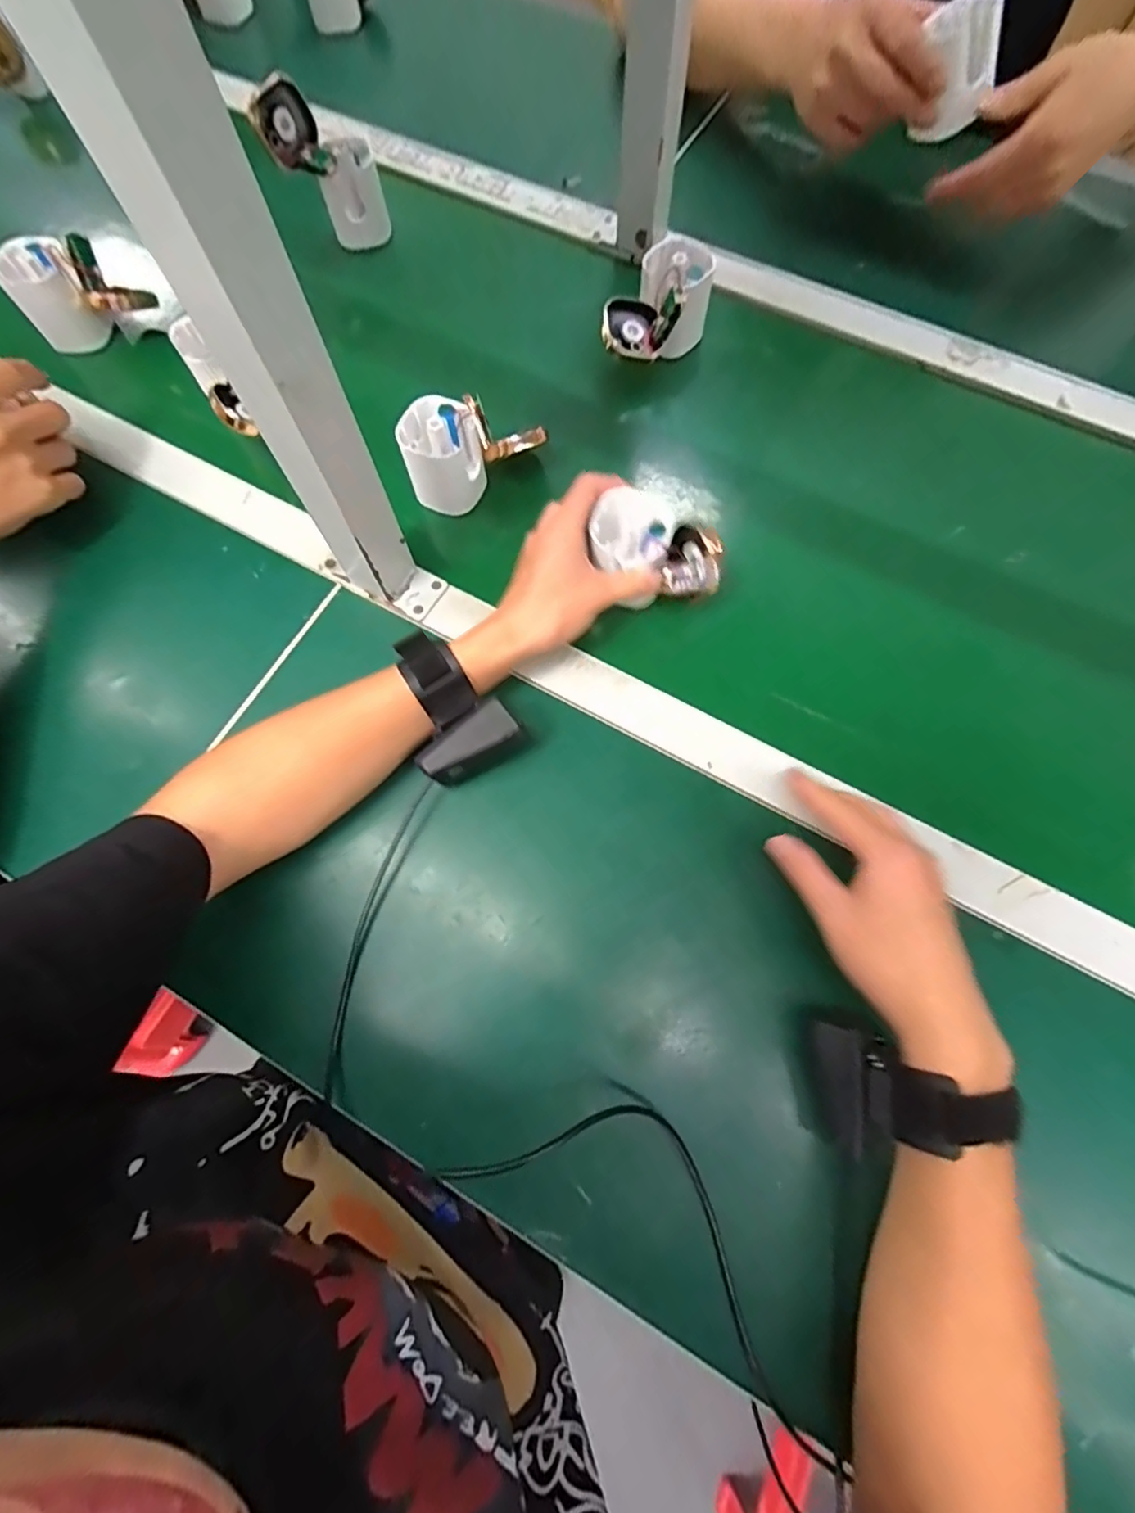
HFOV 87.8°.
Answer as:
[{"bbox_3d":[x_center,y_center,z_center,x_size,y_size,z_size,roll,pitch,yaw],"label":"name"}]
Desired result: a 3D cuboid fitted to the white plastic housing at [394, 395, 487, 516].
[{"bbox_3d":[-0.098,-0.236,0.467,0.061,0.063,0.057,-15,77,-1],"label":"white plastic housing"}]

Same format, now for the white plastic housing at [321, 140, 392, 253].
[{"bbox_3d":[-0.202,-0.530,0.559,0.053,0.081,0.021,-20,85,-4],"label":"white plastic housing"}]

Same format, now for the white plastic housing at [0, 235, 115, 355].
[{"bbox_3d":[-0.461,-0.413,0.532,0.059,0.067,0.053,-33,73,-7],"label":"white plastic housing"}]

